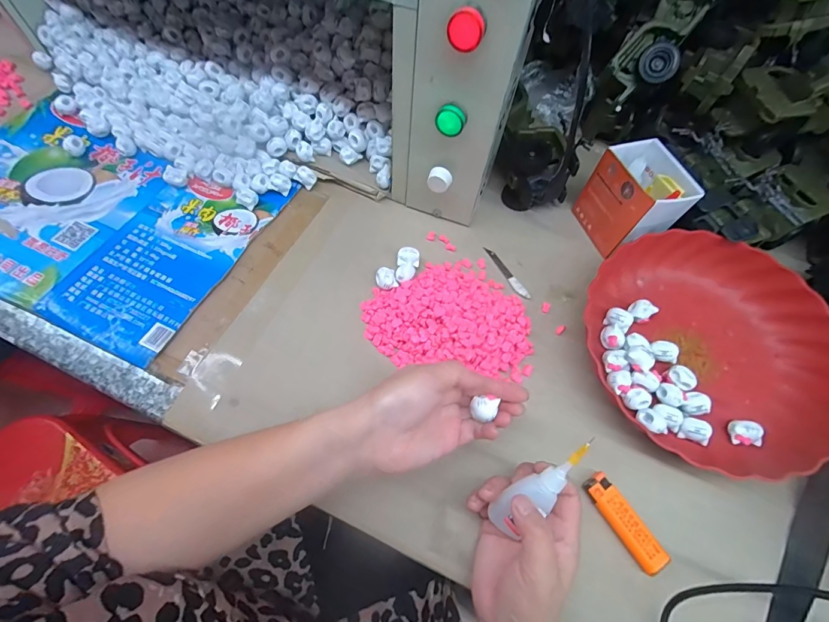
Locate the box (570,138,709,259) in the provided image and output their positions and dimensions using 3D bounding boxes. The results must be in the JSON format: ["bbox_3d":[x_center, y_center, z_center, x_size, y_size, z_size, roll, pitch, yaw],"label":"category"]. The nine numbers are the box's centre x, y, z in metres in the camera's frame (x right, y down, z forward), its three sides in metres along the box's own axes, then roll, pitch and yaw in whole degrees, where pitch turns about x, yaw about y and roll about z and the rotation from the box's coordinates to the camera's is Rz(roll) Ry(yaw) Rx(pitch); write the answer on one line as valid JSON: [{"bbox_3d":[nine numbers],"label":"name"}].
[{"bbox_3d":[0.253,-0.131,0.452,0.069,0.090,0.095,-15,64,-11],"label":"box"}]

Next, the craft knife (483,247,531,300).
[{"bbox_3d":[0.109,-0.045,0.453,0.011,0.004,0.079,-25,66,-16],"label":"craft knife"}]

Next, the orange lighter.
[{"bbox_3d":[0.180,0.181,0.331,0.024,0.014,0.081,-30,67,-18],"label":"orange lighter"}]

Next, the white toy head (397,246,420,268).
[{"bbox_3d":[-0.006,-0.062,0.443,0.025,0.012,0.020,6,62,0],"label":"white toy head"}]

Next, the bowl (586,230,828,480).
[{"bbox_3d":[0.291,0.035,0.389,0.237,0.055,0.248,-15,64,-11],"label":"bowl"}]

